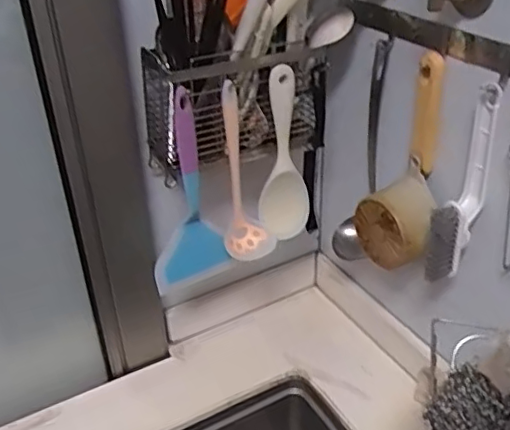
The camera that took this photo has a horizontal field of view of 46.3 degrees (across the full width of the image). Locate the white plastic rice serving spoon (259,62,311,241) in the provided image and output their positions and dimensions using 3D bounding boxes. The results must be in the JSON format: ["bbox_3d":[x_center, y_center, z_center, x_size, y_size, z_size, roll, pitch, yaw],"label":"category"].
[{"bbox_3d":[0.034,-0.065,0.705,0.036,0.216,0.046,24,41,36],"label":"white plastic rice serving spoon"}]

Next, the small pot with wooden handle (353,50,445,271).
[{"bbox_3d":[0.158,-0.048,0.649,0.085,0.231,0.070,4,33,10],"label":"small pot with wooden handle"}]

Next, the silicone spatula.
[{"bbox_3d":[-0.084,-0.025,0.681,0.088,0.235,0.033,-15,34,-18],"label":"silicone spatula"}]

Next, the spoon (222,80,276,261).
[{"bbox_3d":[-0.010,-0.046,0.682,0.056,0.203,0.061,-3,32,-1],"label":"spoon"}]

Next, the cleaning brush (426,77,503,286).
[{"bbox_3d":[0.210,-0.027,0.607,0.045,0.203,0.058,10,34,20],"label":"cleaning brush"}]

